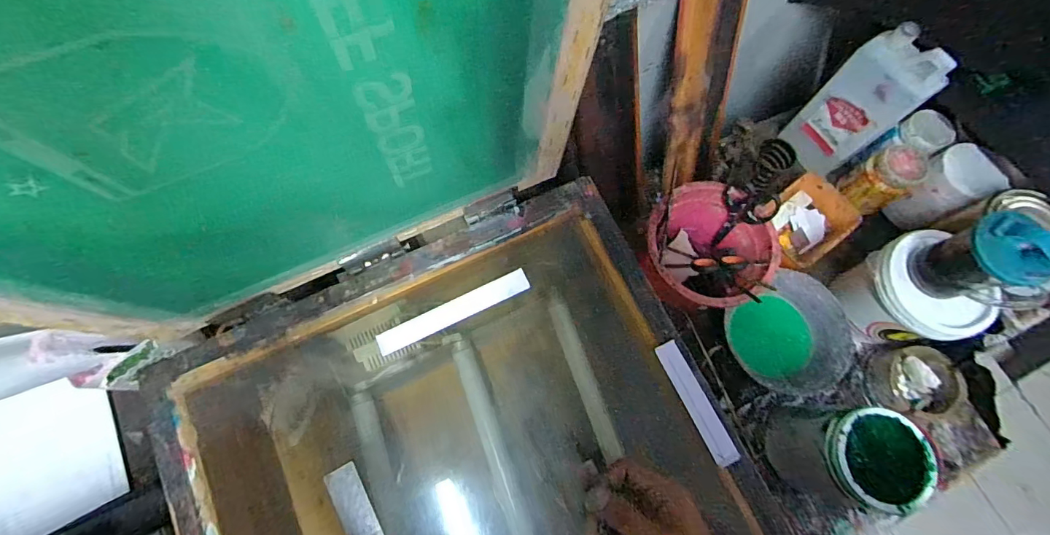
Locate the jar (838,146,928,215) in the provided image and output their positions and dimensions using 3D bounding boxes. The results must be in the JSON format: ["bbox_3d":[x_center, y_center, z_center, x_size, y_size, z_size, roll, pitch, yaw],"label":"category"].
[{"bbox_3d":[0.511,-0.124,0.645,0.070,0.087,0.071,-28,75,-9],"label":"jar"}]

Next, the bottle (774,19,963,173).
[{"bbox_3d":[0.453,-0.215,0.613,0.066,0.197,0.107,-32,75,-10],"label":"bottle"}]

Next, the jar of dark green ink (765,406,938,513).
[{"bbox_3d":[0.354,0.212,0.510,0.101,0.141,0.094,0,72,-1],"label":"jar of dark green ink"}]

